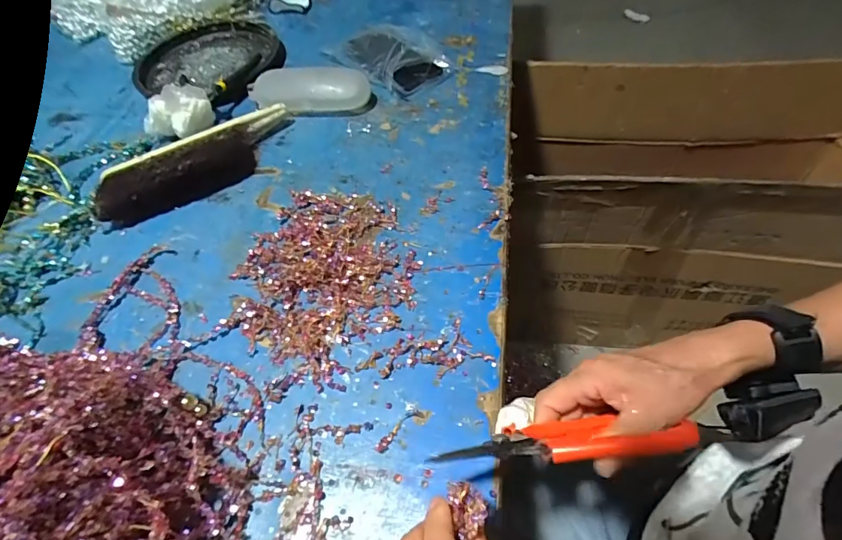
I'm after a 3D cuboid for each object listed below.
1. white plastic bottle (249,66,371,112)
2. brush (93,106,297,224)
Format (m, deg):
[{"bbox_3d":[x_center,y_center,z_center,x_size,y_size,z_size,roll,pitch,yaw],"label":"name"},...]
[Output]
[{"bbox_3d":[-0.154,-0.245,0.603,0.165,0.041,0.062,-2,54,4],"label":"white plastic bottle"},{"bbox_3d":[-0.263,-0.131,0.528,0.240,0.045,0.073,-31,57,-16],"label":"brush"}]

